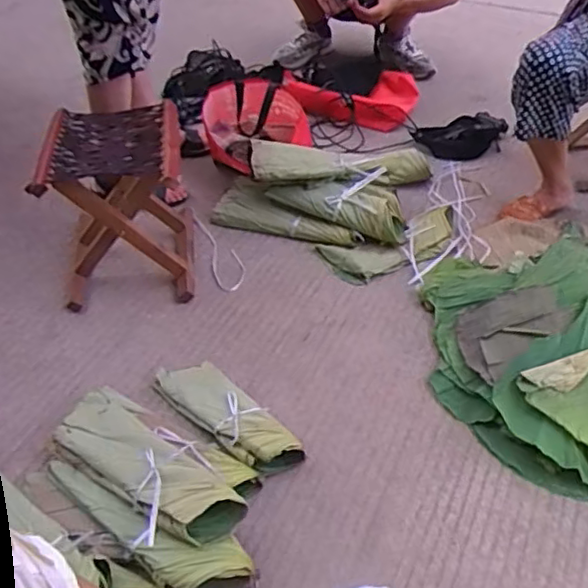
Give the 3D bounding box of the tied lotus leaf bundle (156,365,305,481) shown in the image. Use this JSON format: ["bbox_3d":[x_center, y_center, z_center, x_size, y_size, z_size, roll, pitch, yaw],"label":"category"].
[{"bbox_3d":[-0.119,0.213,1.119,0.107,0.065,0.316,-33,54,-31],"label":"tied lotus leaf bundle"}]

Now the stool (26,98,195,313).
[{"bbox_3d":[-0.369,-0.198,1.351,0.267,0.339,0.296,-3,44,-4],"label":"stool"}]

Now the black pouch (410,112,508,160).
[{"bbox_3d":[0.504,-0.473,1.858,0.262,0.082,0.114,-7,44,-9],"label":"black pouch"}]

